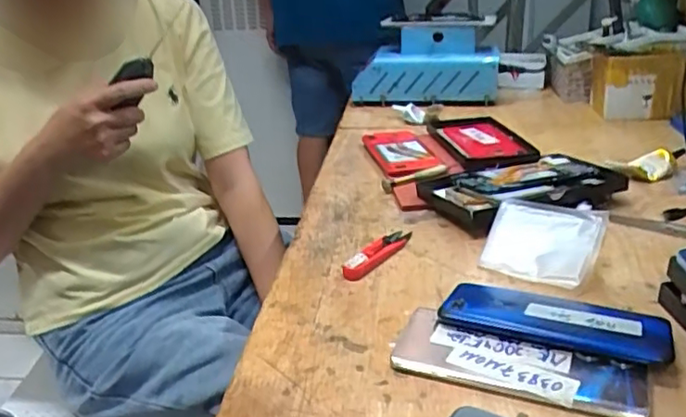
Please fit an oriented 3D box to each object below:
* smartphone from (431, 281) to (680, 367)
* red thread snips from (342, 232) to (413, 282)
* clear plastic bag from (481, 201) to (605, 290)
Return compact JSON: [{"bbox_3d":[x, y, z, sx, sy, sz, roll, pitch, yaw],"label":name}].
[{"bbox_3d":[0.154,0.081,0.452,0.153,0.014,0.066,8,26,25],"label":"smartphone"},{"bbox_3d":[0.034,0.041,0.583,0.025,0.011,0.104,13,28,33],"label":"red thread snips"},{"bbox_3d":[0.175,0.029,0.548,0.092,0.017,0.082,15,70,26],"label":"clear plastic bag"}]

